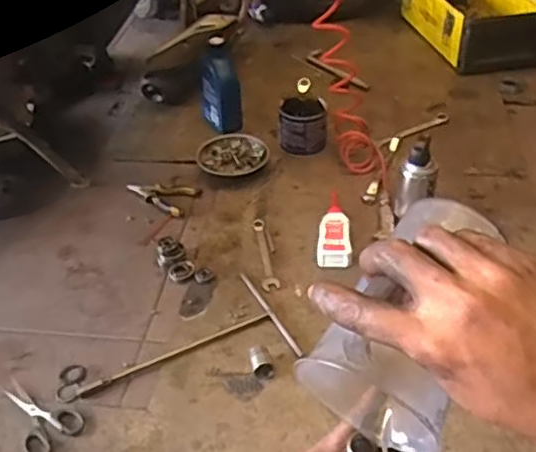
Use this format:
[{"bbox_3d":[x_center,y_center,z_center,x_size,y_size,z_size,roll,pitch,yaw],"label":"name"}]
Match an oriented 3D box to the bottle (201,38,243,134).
[{"bbox_3d":[-0.105,-0.322,1.459,0.068,0.201,0.122,-27,46,-29],"label":"bottle"}]

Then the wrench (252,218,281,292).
[{"bbox_3d":[-0.007,0.047,1.152,0.028,0.012,0.202,-6,39,-6],"label":"wrench"}]

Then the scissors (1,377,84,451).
[{"bbox_3d":[-0.326,0.257,0.893,0.151,0.005,0.078,32,49,34],"label":"scissors"}]

